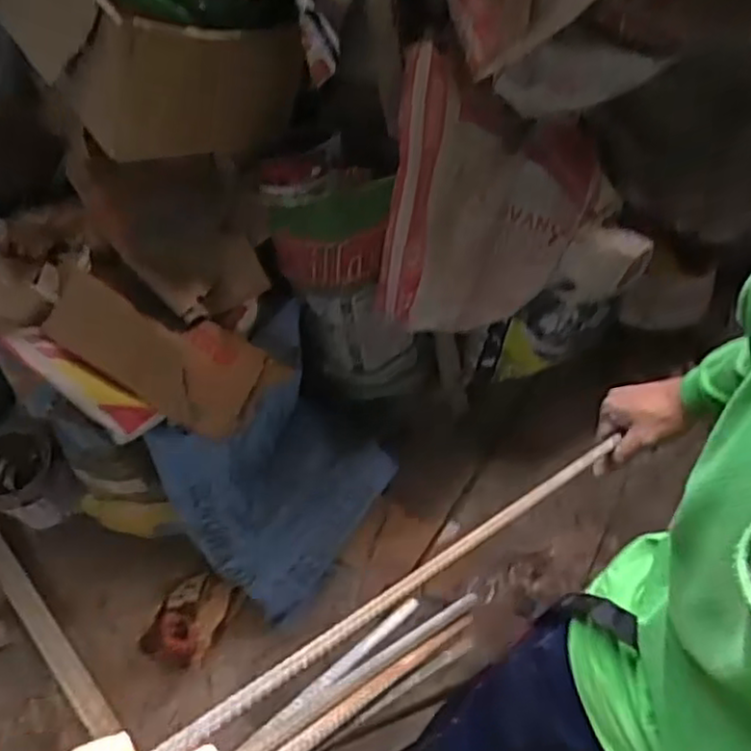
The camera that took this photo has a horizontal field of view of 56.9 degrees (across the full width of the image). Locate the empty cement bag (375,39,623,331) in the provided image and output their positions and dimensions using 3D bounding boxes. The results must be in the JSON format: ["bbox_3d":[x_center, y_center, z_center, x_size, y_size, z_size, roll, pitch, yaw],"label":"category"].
[{"bbox_3d":[0.239,-0.318,1.283,0.467,0.474,0.110,-2,22,-23],"label":"empty cement bag"}]

